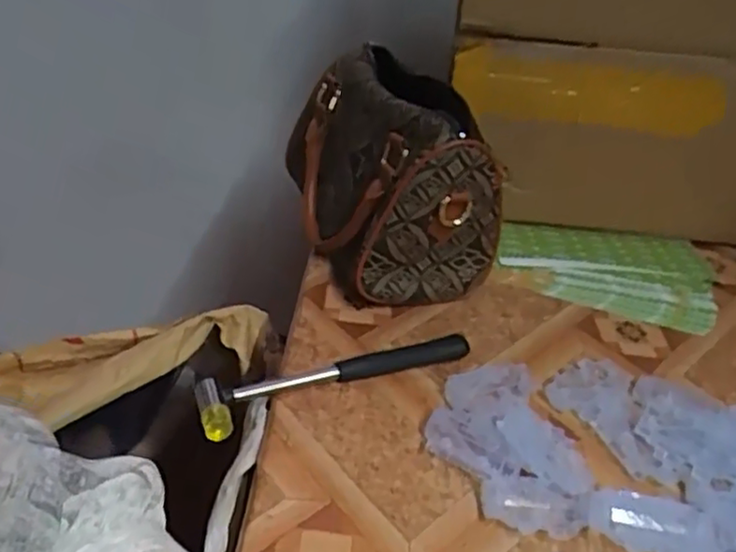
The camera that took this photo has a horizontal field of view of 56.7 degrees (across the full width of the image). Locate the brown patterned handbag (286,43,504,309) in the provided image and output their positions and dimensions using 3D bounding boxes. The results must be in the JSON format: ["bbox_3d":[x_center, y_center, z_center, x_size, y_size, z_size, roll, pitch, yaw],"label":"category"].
[{"bbox_3d":[0.018,-0.097,0.636,0.126,0.160,0.242,-8,35,-20],"label":"brown patterned handbag"}]

